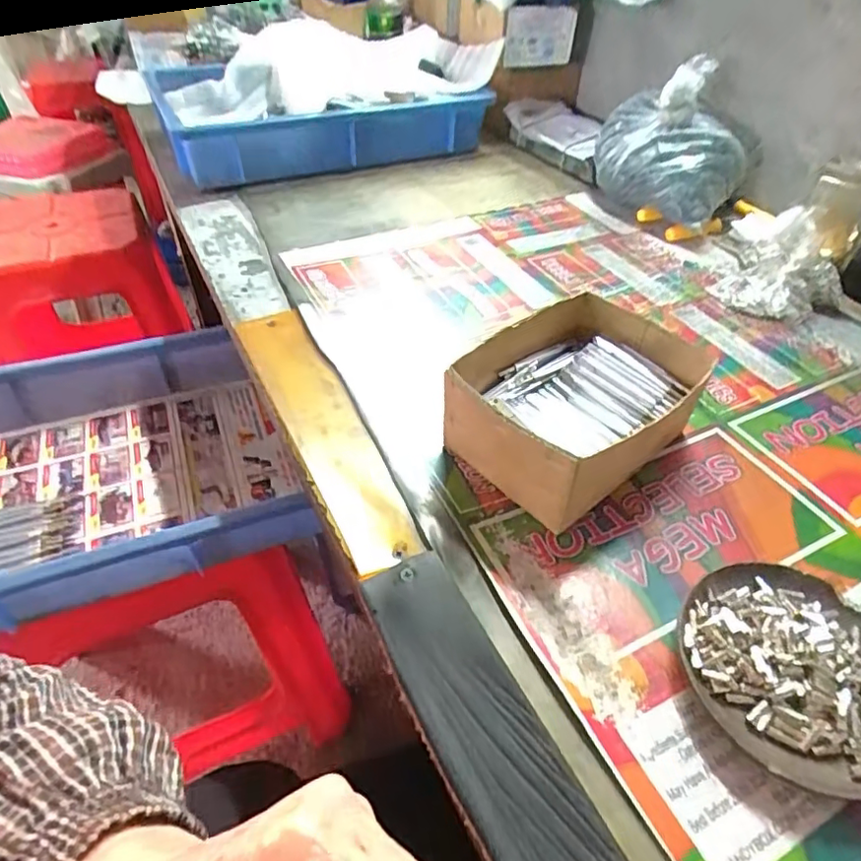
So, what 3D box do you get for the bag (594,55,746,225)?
[{"bbox_3d":[0.268,-0.316,0.651,0.159,0.138,0.141,13,47,13],"label":"bag"}]

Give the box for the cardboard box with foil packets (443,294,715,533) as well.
[{"bbox_3d":[0.102,-0.017,0.401,0.156,0.072,0.123,-28,52,-25],"label":"cardboard box with foil packets"}]

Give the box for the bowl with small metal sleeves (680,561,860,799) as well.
[{"bbox_3d":[0.189,0.119,0.297,0.108,0.026,0.106,0,45,0],"label":"bowl with small metal sleeves"}]

